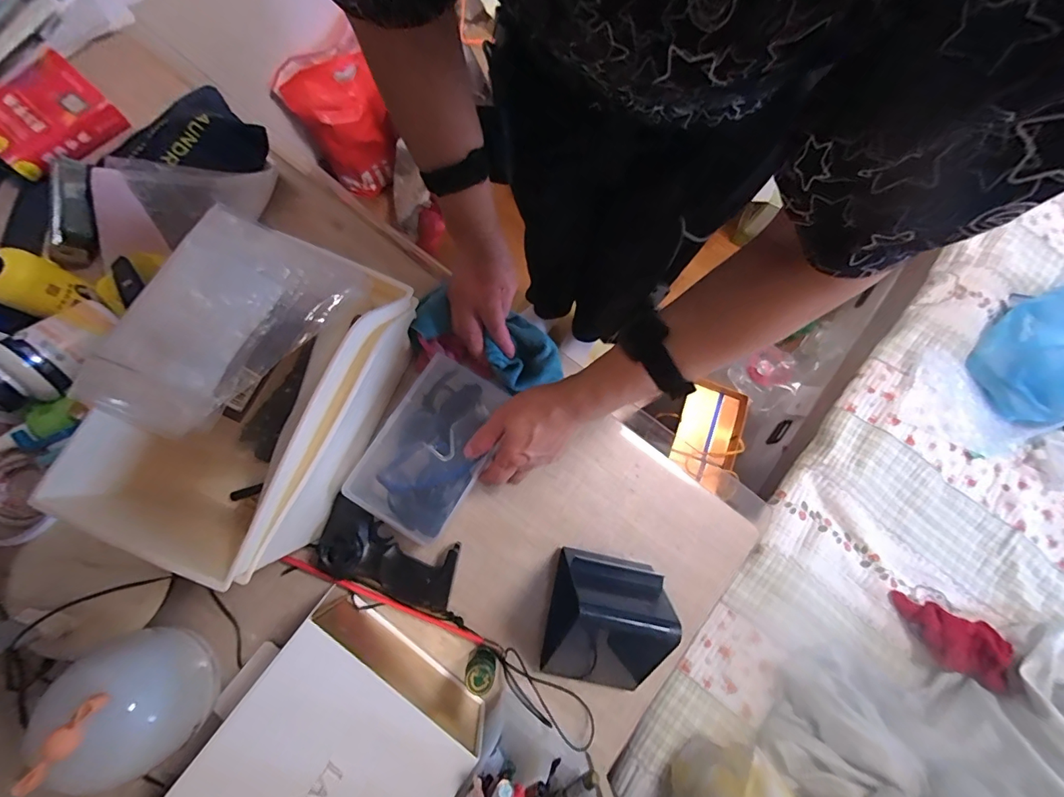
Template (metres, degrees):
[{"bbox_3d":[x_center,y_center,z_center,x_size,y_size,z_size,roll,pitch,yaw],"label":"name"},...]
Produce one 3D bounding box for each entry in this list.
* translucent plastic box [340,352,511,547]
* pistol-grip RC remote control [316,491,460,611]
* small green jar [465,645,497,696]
[{"bbox_3d":[-0.104,0.049,0.474,0.111,0.044,0.177,31,79,5],"label":"translucent plastic box"},{"bbox_3d":[-0.150,0.164,0.463,0.155,0.047,0.067,23,78,0],"label":"pistol-grip RC remote control"},{"bbox_3d":[-0.051,0.271,0.445,0.028,0.039,0.032,13,79,-2],"label":"small green jar"}]

